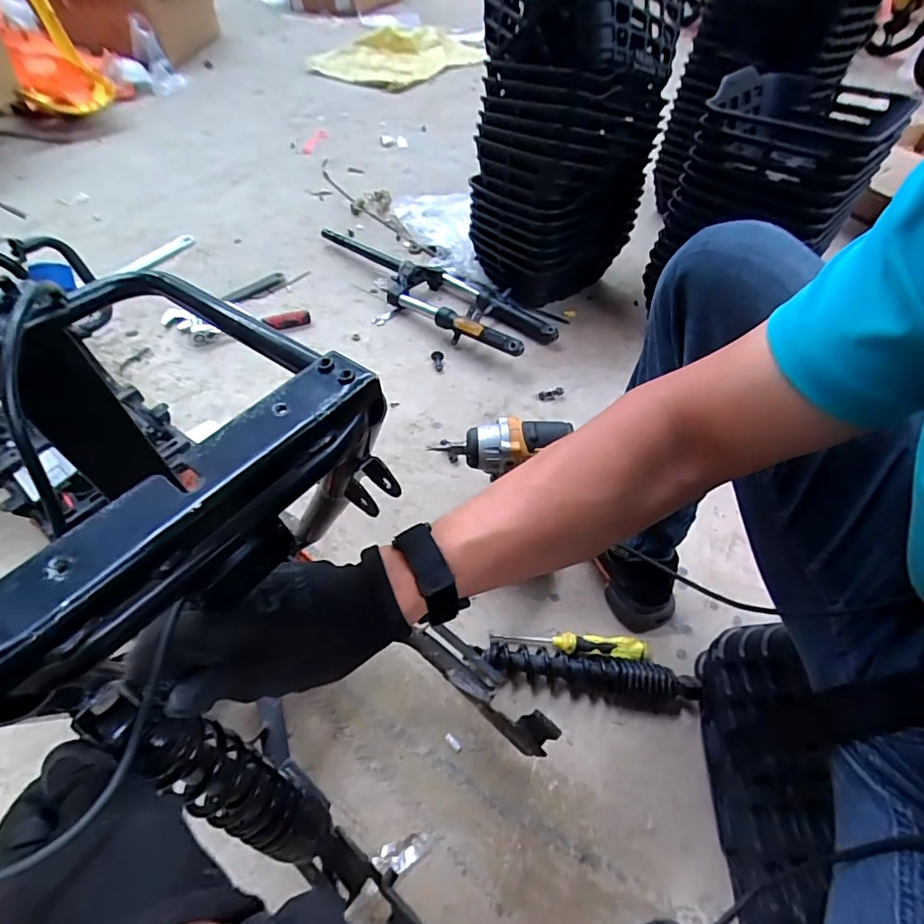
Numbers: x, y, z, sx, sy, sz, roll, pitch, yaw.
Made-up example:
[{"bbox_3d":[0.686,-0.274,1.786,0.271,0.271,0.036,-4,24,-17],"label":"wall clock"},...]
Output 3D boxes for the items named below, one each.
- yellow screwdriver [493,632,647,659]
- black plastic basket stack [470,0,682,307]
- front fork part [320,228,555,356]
[{"bbox_3d":[0.138,0.236,0.652,0.196,0.026,0.029,6,50,3],"label":"yellow screwdriver"},{"bbox_3d":[0.193,-0.647,1.030,0.306,0.490,0.332,37,59,25],"label":"black plastic basket stack"},{"bbox_3d":[-0.096,-0.424,1.165,0.697,0.074,0.212,34,56,24],"label":"front fork part"}]

